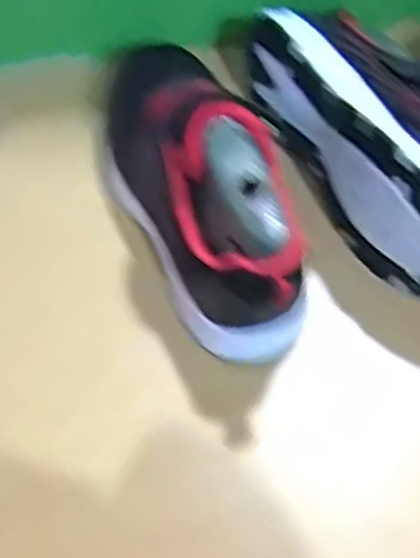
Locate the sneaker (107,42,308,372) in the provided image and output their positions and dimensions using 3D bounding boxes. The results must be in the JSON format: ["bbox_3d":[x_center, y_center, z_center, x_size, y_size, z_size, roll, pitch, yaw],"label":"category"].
[{"bbox_3d":[-0.007,-0.062,0.431,0.076,0.100,0.202,-18,61,-11],"label":"sneaker"}]

